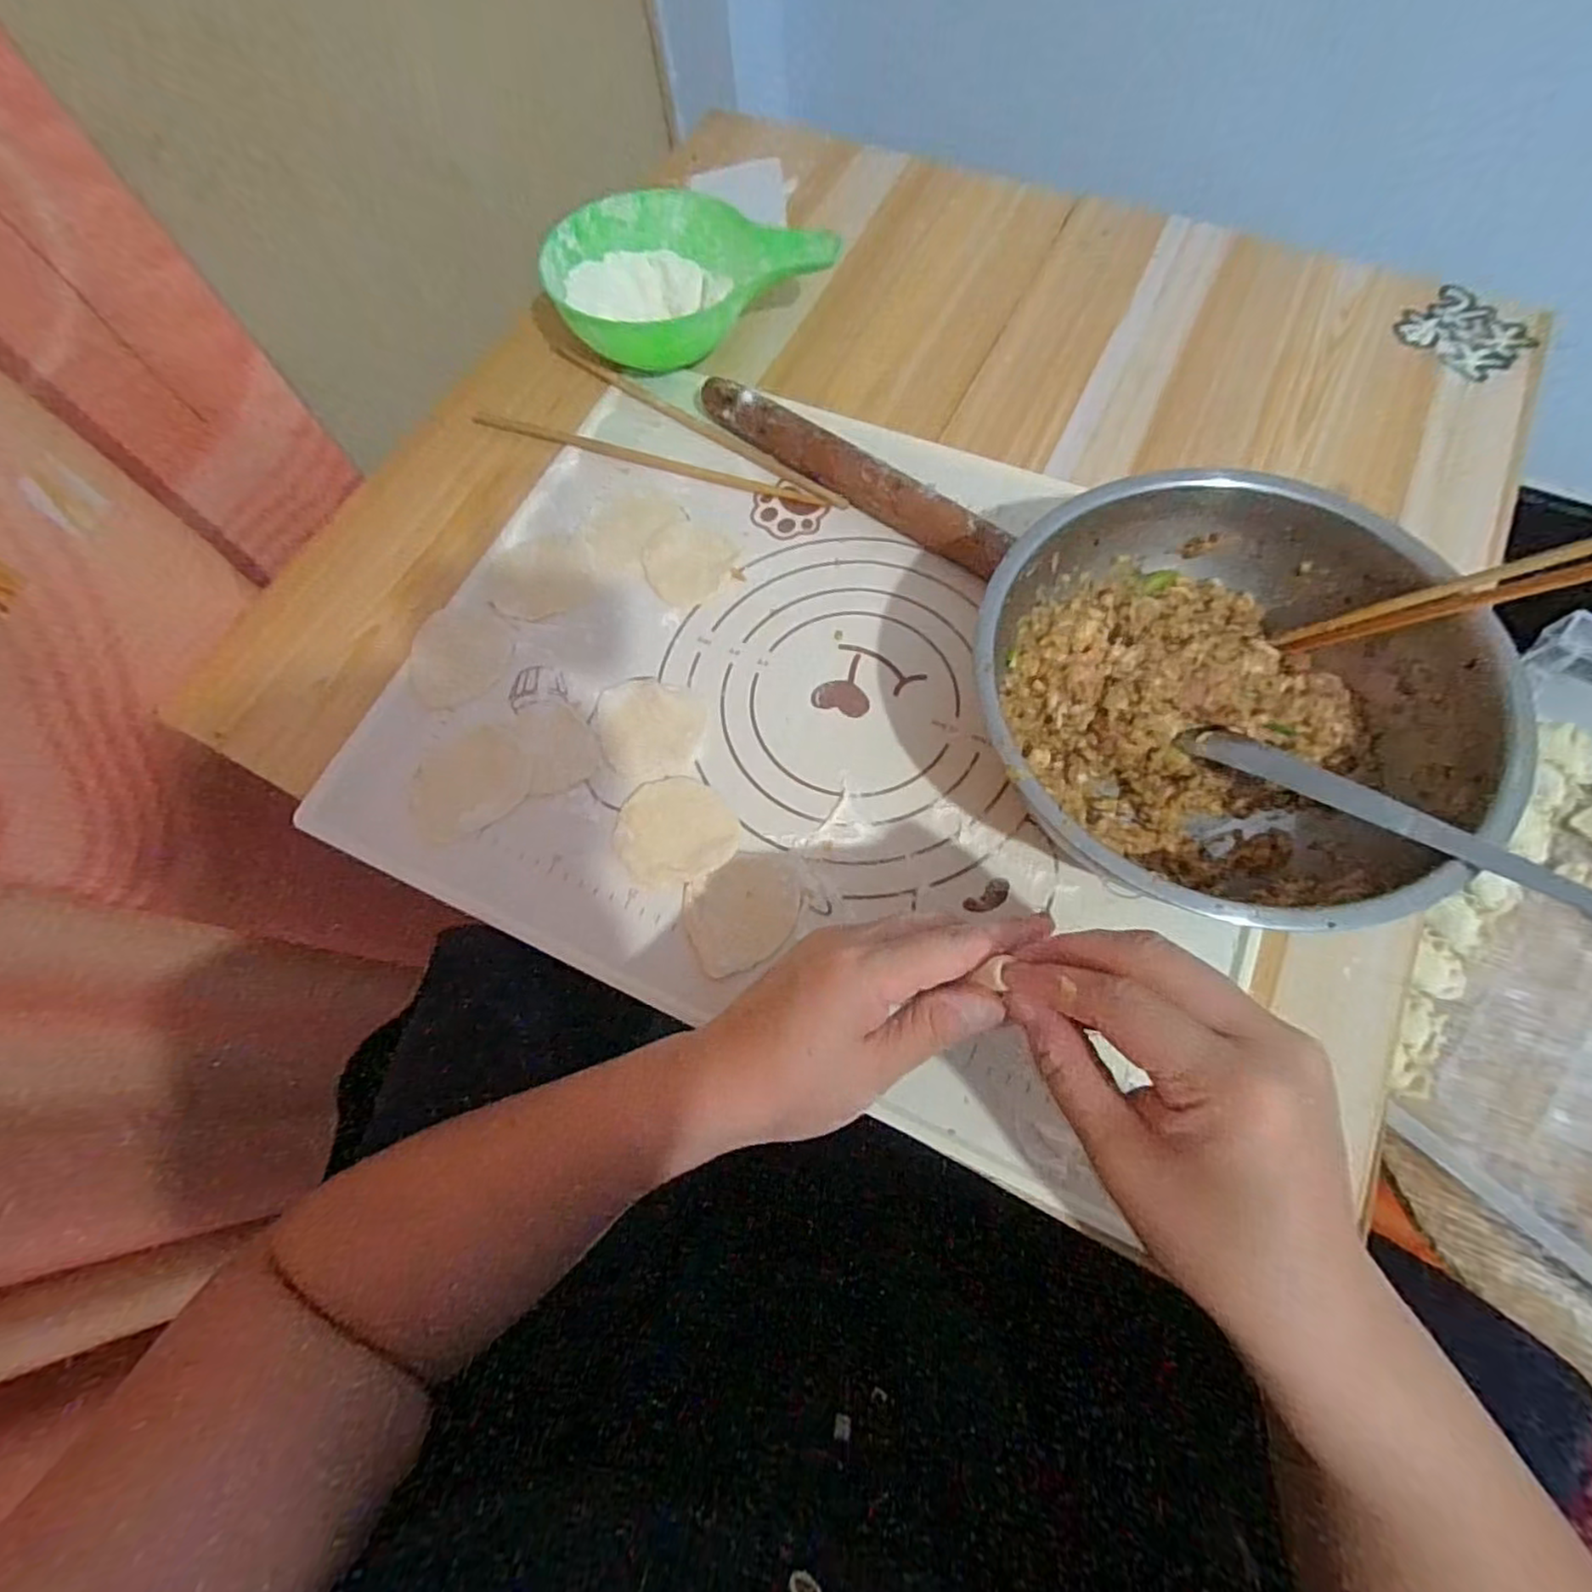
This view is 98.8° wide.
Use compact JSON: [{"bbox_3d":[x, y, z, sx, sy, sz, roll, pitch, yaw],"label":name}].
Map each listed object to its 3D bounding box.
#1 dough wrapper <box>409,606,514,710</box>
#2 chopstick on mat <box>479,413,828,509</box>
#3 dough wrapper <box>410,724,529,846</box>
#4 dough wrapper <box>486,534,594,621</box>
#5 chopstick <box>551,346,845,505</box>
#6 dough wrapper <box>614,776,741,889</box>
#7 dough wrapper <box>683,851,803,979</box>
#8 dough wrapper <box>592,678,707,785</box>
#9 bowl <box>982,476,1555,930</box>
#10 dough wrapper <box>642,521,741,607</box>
[{"bbox_3d":[-0.209,-0.090,0.424,0.063,0.004,0.071,-22,70,-6],"label":"dough wrapper"},{"bbox_3d":[-0.103,-0.233,0.472,0.260,0.005,0.011,18,71,9],"label":"chopstick on mat"},{"bbox_3d":[-0.190,-0.009,0.393,0.067,0.004,0.062,-29,71,-8],"label":"dough wrapper"},{"bbox_3d":[-0.165,-0.142,0.440,0.065,0.004,0.063,-1,69,2],"label":"dough wrapper"},{"bbox_3d":[-0.072,-0.263,0.482,0.257,0.005,0.011,34,74,14],"label":"chopstick"},{"bbox_3d":[-0.066,0.018,0.375,0.065,0.004,0.061,-7,69,0],"label":"dough wrapper"},{"bbox_3d":[-0.027,0.060,0.357,0.063,0.004,0.053,-30,71,-8],"label":"dough wrapper"},{"bbox_3d":[-0.087,-0.039,0.397,0.065,0.004,0.063,-1,69,2],"label":"dough wrapper"},{"bbox_3d":[0.201,-0.045,0.342,0.219,0.086,0.217,-1,69,2],"label":"bowl"},{"bbox_3d":[-0.070,-0.152,0.439,0.059,0.004,0.063,-1,69,2],"label":"dough wrapper"}]

